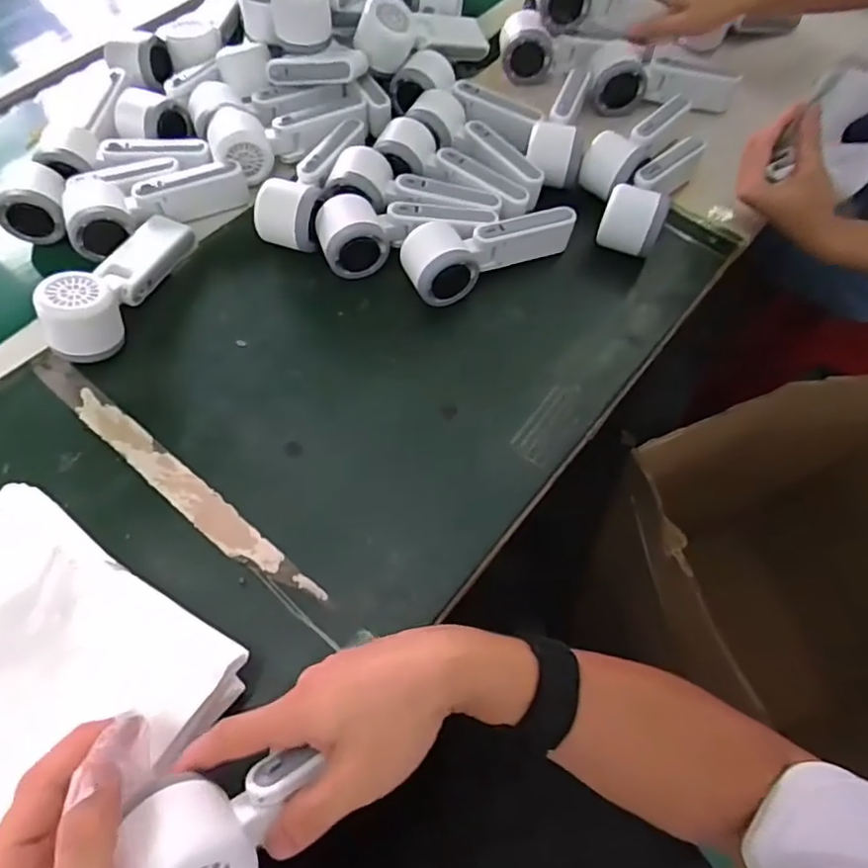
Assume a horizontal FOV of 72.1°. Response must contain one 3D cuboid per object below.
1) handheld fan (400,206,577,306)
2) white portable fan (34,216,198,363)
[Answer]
[{"bbox_3d":[0.049,-0.176,0.556,0.165,0.049,0.058,-28,67,-15],"label":"handheld fan"},{"bbox_3d":[-0.275,-0.139,0.519,0.050,0.060,0.166,17,64,7],"label":"white portable fan"}]

